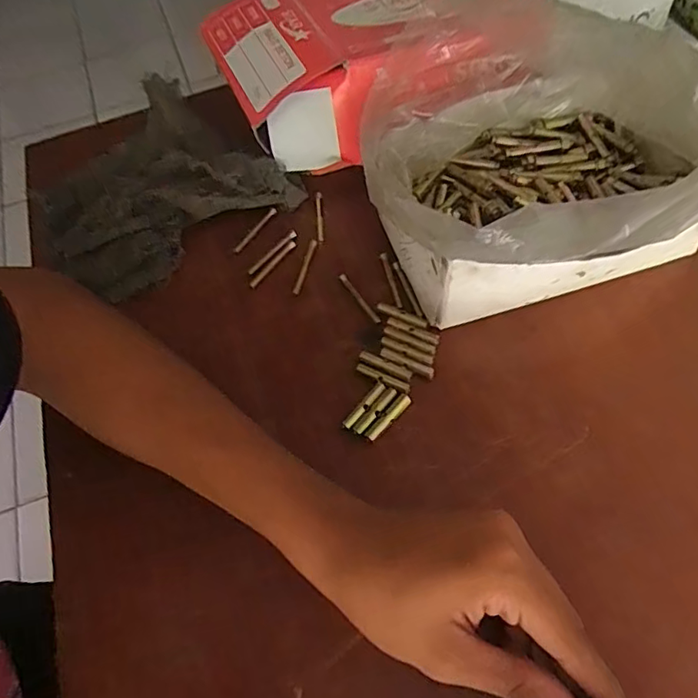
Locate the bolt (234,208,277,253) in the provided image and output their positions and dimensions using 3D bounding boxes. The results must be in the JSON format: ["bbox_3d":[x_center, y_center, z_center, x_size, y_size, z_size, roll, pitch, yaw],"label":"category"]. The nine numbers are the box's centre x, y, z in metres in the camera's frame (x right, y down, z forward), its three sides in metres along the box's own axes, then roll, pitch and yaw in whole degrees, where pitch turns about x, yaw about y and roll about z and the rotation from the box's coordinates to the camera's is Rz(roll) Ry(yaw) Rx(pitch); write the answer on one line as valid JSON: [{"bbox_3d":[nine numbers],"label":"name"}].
[{"bbox_3d":[-0.071,-0.090,0.417,0.005,0.004,0.047,30,67,19],"label":"bolt"}]

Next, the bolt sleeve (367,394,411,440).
[{"bbox_3d":[0.025,0.042,0.337,0.007,0.006,0.035,37,70,23],"label":"bolt sleeve"}]

